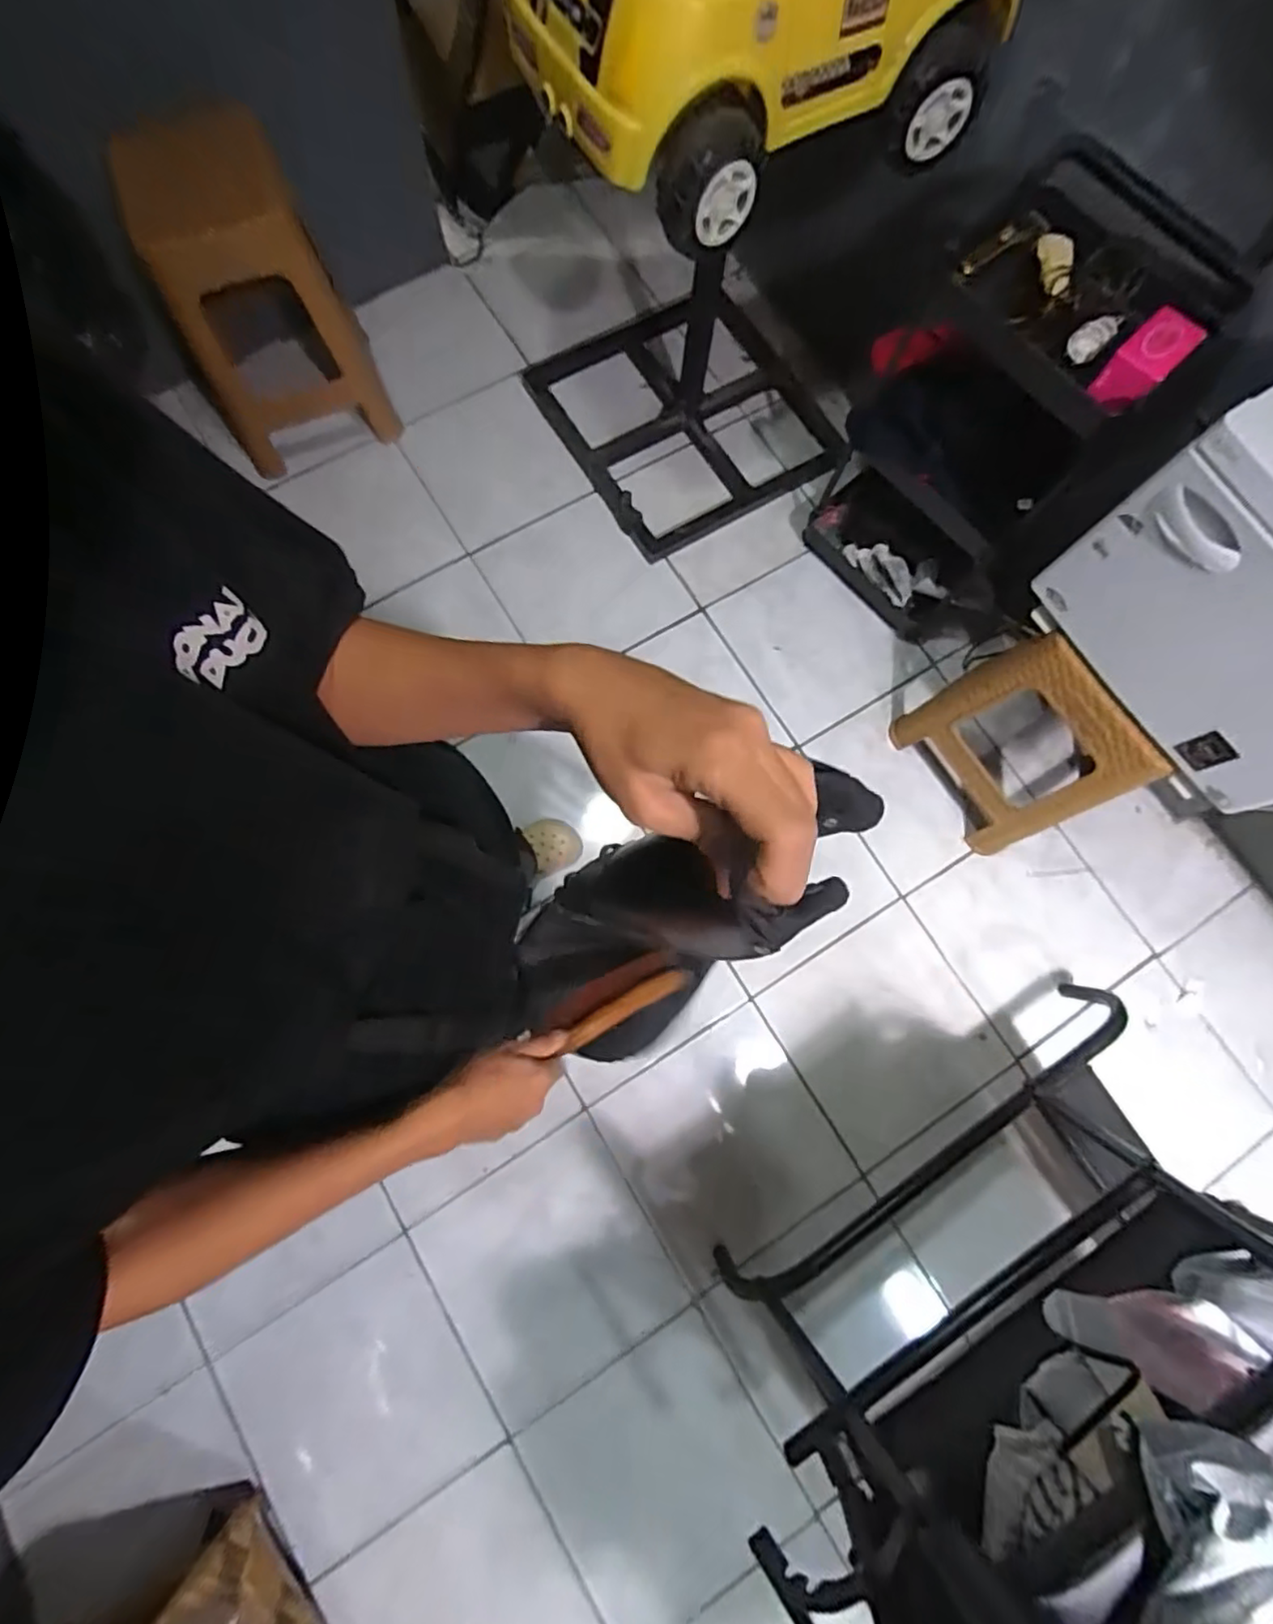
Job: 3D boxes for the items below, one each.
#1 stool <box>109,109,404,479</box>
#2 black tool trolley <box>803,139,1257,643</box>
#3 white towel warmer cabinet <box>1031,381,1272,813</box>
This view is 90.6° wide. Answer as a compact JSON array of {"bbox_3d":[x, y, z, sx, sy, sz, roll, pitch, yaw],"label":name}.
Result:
[{"bbox_3d":[-0.792,-1.063,1.350,0.356,0.462,0.346,-24,80,-9],"label":"stool"},{"bbox_3d":[0.618,-0.704,1.209,0.435,0.658,0.348,38,79,6],"label":"black tool trolley"},{"bbox_3d":[0.866,-0.283,0.833,0.286,0.311,0.443,-32,81,-9],"label":"white towel warmer cabinet"}]

